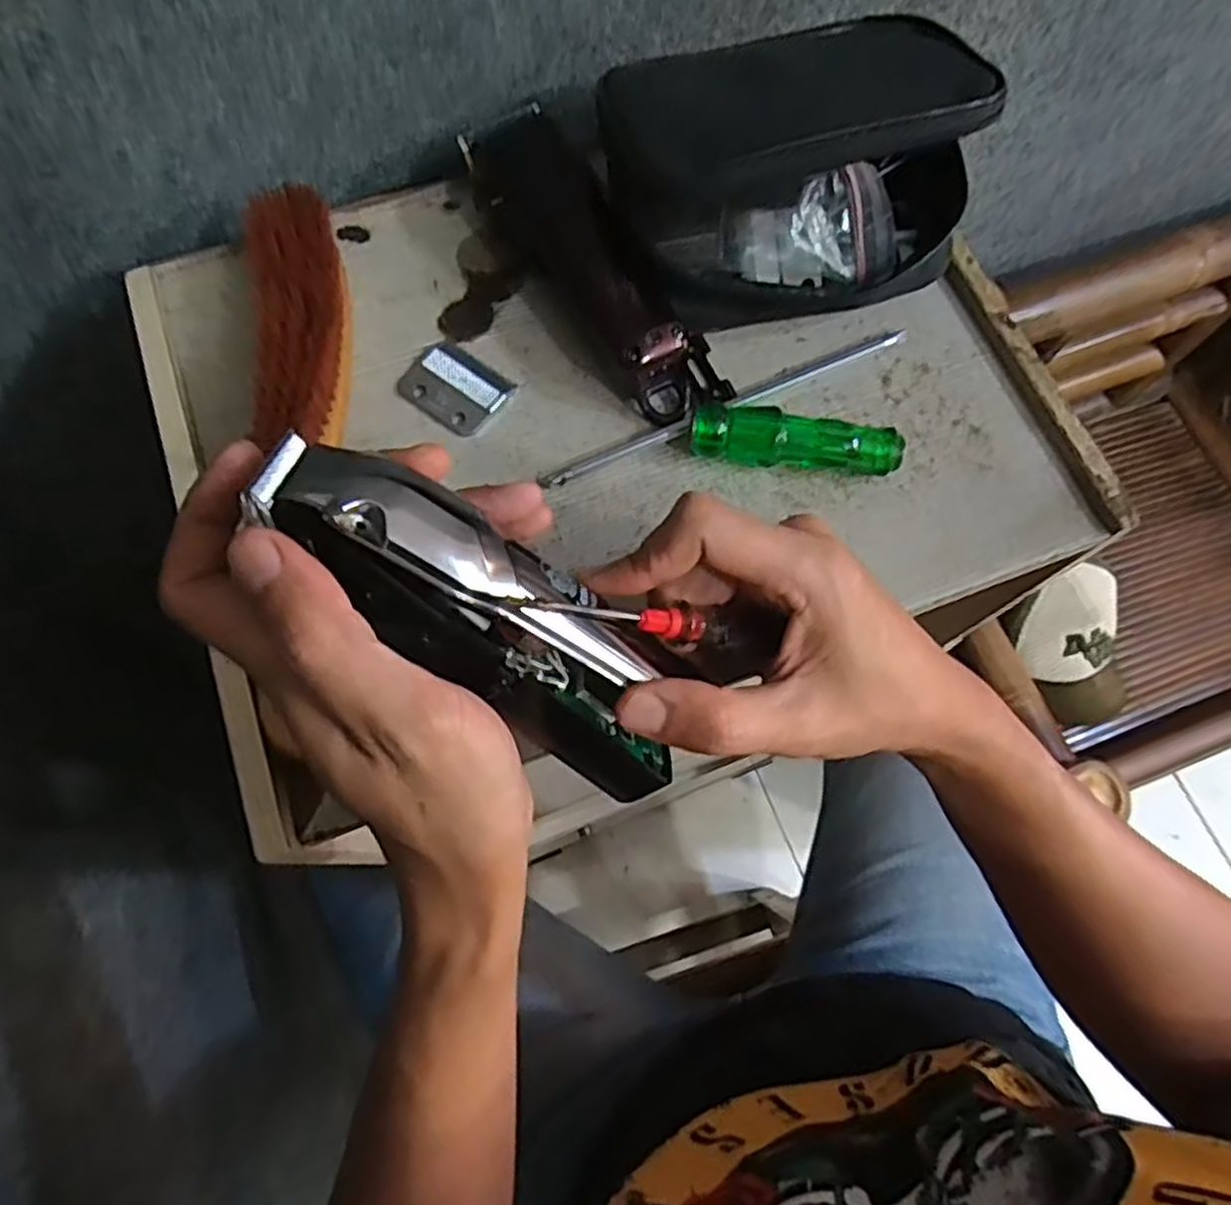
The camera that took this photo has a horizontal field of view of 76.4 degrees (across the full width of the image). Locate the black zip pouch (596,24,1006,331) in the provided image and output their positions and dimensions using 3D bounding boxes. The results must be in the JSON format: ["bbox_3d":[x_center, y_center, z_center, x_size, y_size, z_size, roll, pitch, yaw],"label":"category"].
[{"bbox_3d":[0.077,-0.195,0.356,0.158,0.096,0.109,-3,70,-1],"label":"black zip pouch"}]

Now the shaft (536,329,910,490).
[{"bbox_3d":[0.052,-0.093,0.365,0.186,0.008,0.010,-24,71,-8],"label":"shaft"}]

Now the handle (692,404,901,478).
[{"bbox_3d":[0.080,-0.071,0.350,0.090,0.021,0.021,6,70,3],"label":"handle"}]

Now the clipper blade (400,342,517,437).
[{"bbox_3d":[-0.077,-0.103,0.370,0.047,0.005,0.038,38,74,13],"label":"clipper blade"}]

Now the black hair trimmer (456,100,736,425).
[{"bbox_3d":[-0.014,-0.165,0.368,0.062,0.055,0.173,-29,72,-10],"label":"black hair trimmer"}]

